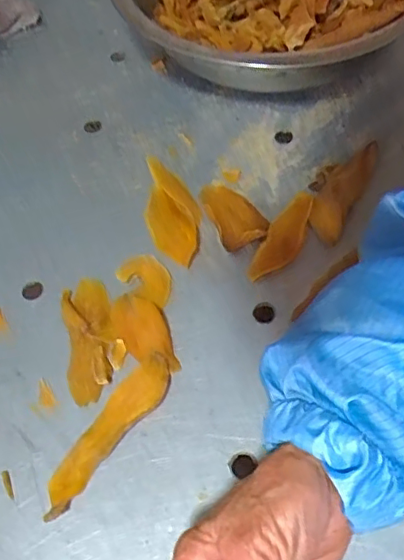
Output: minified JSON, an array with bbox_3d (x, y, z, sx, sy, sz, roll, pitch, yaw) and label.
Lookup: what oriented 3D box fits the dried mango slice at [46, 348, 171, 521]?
[{"bbox_3d":[-0.059,0.095,0.359,0.024,0.016,0.111,33,67,21],"label":"dried mango slice"}]

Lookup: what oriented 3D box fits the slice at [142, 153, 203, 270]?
[{"bbox_3d":[-0.023,-0.053,0.441,0.040,0.020,0.093,-7,59,0],"label":"slice"}]

